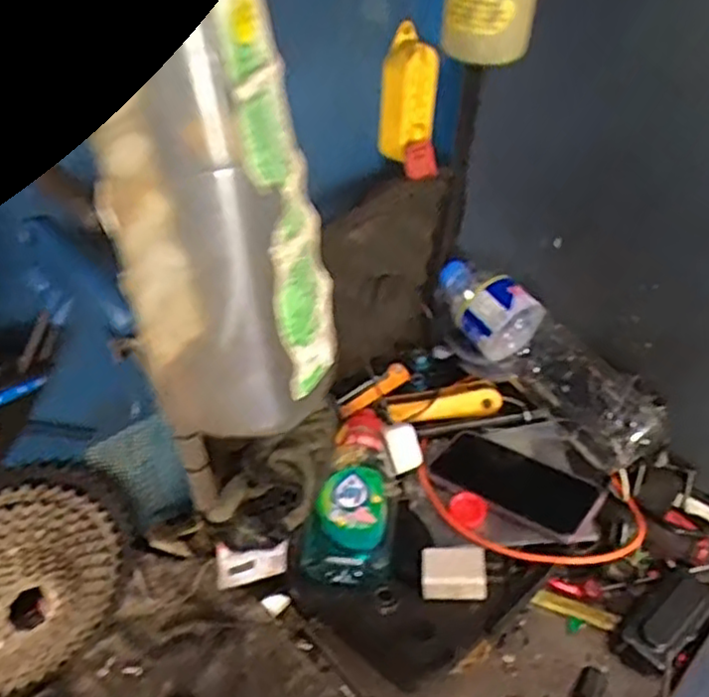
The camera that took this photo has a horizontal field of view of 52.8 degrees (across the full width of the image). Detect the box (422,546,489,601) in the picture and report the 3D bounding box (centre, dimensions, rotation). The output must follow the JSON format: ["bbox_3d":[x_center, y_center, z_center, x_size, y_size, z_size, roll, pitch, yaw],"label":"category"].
[{"bbox_3d":[0.082,0.183,0.585,0.053,0.027,0.036,7,39,6],"label":"box"}]

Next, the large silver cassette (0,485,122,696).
[{"bbox_3d":[-0.254,0.187,0.542,0.042,0.163,0.164,14,35,44],"label":"large silver cassette"}]

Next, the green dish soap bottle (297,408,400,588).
[{"bbox_3d":[0.001,0.128,0.639,0.078,0.050,0.161,7,39,5],"label":"green dish soap bottle"}]

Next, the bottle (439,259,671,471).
[{"bbox_3d":[0.199,-0.002,0.741,0.100,0.082,0.279,-27,60,-32],"label":"bottle"}]

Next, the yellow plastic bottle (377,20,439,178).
[{"bbox_3d":[0.052,-0.224,0.653,0.053,0.125,0.032,-1,39,-5],"label":"yellow plastic bottle"}]

